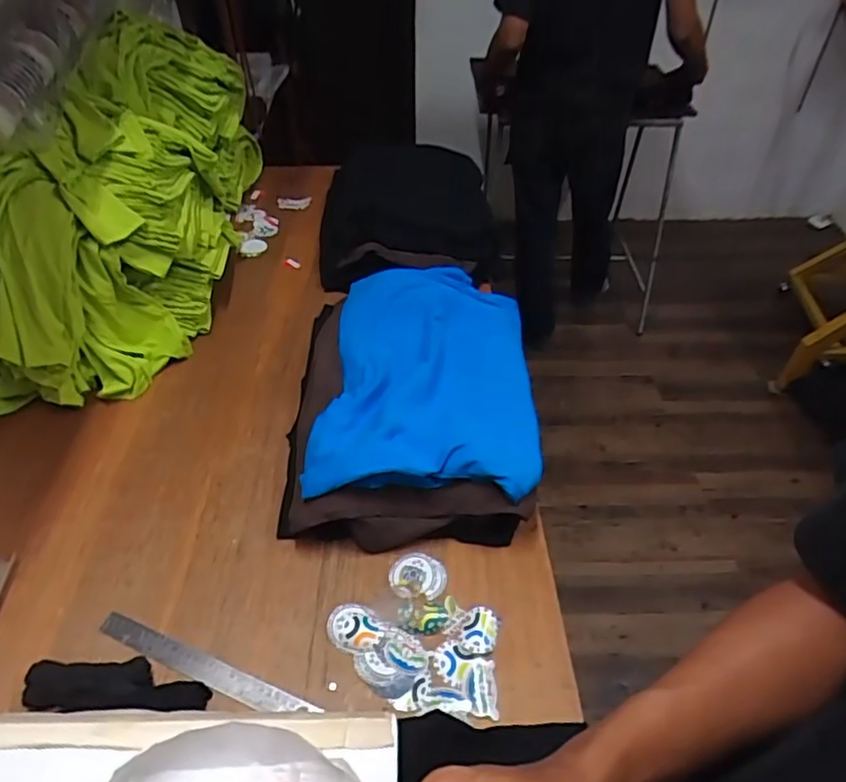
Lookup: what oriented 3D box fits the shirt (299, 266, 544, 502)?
[{"bbox_3d":[0.018,-0.039,0.982,0.327,0.070,0.535,9,42,-4],"label":"shirt"}]

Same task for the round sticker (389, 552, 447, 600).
[{"bbox_3d":[-0.007,0.238,0.793,0.072,0.008,0.064,7,45,6],"label":"round sticker"}]

